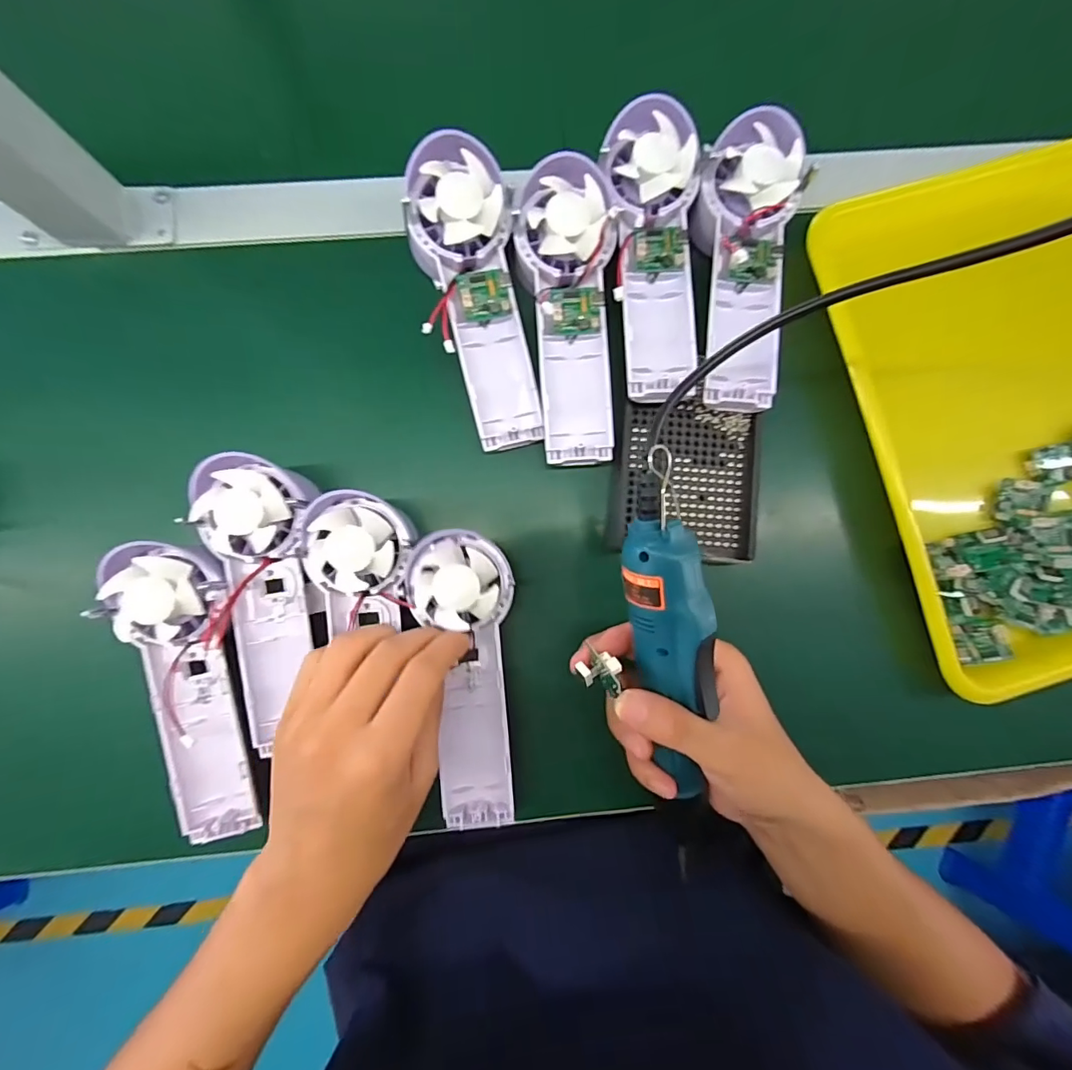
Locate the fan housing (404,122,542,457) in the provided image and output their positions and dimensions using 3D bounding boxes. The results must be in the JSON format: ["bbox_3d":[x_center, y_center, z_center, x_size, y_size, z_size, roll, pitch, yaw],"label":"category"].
[{"bbox_3d":[-0.035,-0.143,0.302,0.058,0.025,0.173,-15,103,-2],"label":"fan housing"}]

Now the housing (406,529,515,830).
[{"bbox_3d":[-0.041,0.086,0.291,0.057,0.027,0.173,-4,95,-2],"label":"housing"}]

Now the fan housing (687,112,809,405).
[{"bbox_3d":[0.127,-0.165,0.304,0.055,0.041,0.170,5,87,-1],"label":"fan housing"}]

